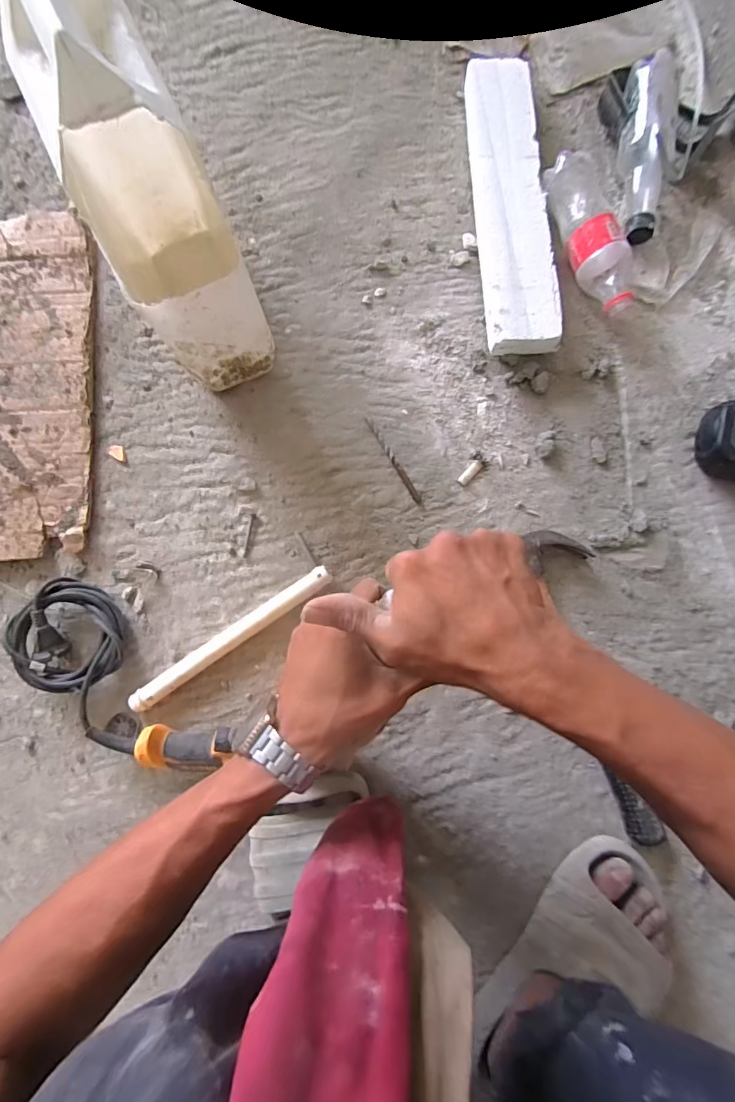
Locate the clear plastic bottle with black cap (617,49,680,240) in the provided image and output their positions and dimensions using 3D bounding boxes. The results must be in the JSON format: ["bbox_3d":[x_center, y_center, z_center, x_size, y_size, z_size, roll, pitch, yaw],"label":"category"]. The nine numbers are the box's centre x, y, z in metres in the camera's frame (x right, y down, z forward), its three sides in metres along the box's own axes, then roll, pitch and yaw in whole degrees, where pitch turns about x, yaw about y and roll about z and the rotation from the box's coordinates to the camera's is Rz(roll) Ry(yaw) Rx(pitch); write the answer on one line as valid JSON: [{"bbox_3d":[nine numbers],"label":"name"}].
[{"bbox_3d":[0.321,-0.459,0.527,0.051,0.045,0.197,1,98,1],"label":"clear plastic bottle with black cap"}]

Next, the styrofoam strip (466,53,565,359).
[{"bbox_3d":[0.164,-0.398,0.532,0.074,0.045,0.367,-3,83,0],"label":"styrofoam strip"}]

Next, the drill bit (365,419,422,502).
[{"bbox_3d":[0.030,-0.103,0.520,0.009,0.007,0.114,-30,84,-3],"label":"drill bit"}]

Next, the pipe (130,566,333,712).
[{"bbox_3d":[-0.141,0.091,0.484,0.237,0.024,0.022,-34,84,-3],"label":"pipe"}]

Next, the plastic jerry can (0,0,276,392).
[{"bbox_3d":[-0.191,-0.296,0.407,0.114,0.268,0.227,-32,84,-3],"label":"plastic jerry can"}]

